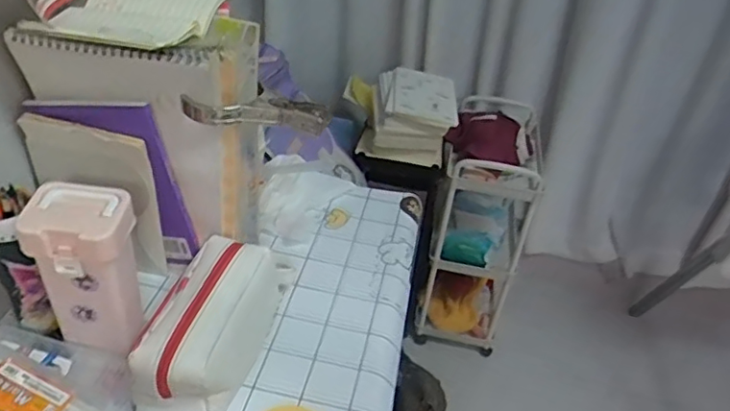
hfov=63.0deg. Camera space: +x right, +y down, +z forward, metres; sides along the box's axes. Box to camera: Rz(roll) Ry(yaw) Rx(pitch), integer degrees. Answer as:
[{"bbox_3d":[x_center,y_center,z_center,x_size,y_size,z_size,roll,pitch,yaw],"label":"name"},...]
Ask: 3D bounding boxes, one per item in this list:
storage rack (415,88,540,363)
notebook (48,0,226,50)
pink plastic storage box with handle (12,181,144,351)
[{"bbox_3d":[0.297,0.054,1.551,0.219,0.570,0.378,15,38,10],"label":"storage rack"},{"bbox_3d":[-0.209,-0.187,0.552,0.121,0.032,0.160,11,37,4],"label":"notebook"},{"bbox_3d":[-0.254,0.065,0.559,0.083,0.164,0.063,4,36,-5],"label":"pink plastic storage box with handle"}]

